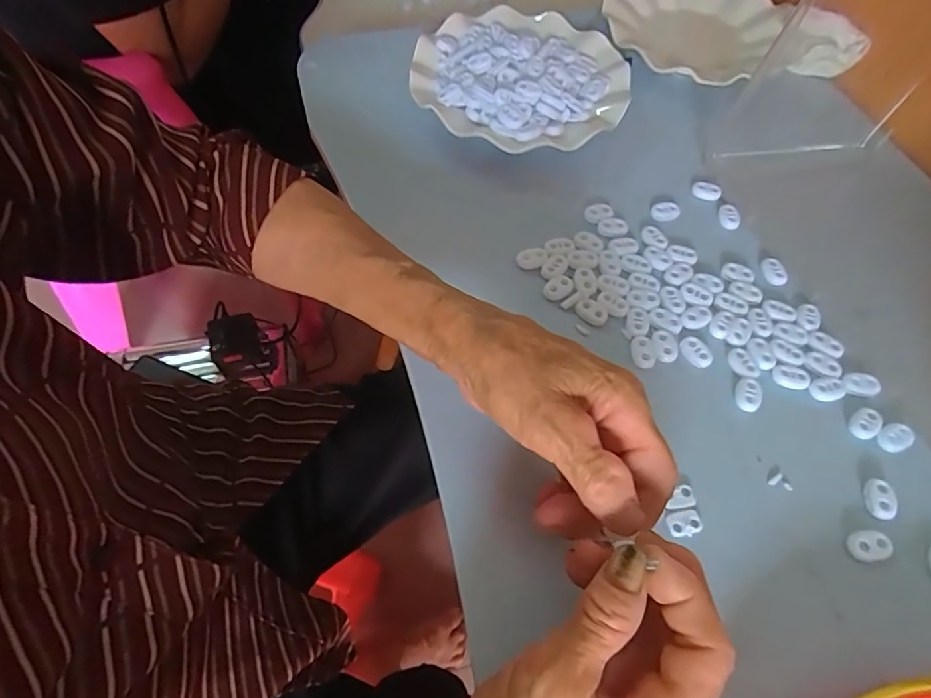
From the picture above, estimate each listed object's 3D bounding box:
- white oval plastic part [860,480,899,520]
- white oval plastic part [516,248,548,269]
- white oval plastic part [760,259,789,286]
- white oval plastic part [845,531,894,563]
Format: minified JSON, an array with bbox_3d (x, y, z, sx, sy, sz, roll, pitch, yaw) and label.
[{"bbox_3d":[0.228,0.083,0.292,0.016,0.006,0.020,24,60,14],"label":"white oval plastic part"},{"bbox_3d":[0.047,-0.064,0.377,0.021,0.009,0.013,3,57,1],"label":"white oval plastic part"},{"bbox_3d":[0.218,-0.055,0.379,0.015,0.006,0.022,-18,59,-12],"label":"white oval plastic part"},{"bbox_3d":[0.212,0.103,0.279,0.022,0.006,0.014,1,57,0],"label":"white oval plastic part"}]

